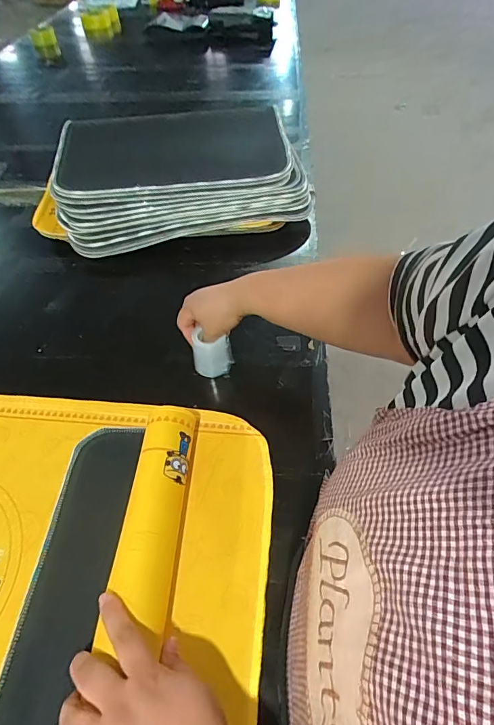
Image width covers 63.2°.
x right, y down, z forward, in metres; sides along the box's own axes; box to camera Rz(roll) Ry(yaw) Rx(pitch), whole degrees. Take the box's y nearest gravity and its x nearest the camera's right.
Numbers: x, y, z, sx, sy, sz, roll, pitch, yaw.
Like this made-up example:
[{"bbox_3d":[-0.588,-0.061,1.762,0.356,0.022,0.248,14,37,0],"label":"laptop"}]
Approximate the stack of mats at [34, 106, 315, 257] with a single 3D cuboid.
[{"bbox_3d":[-0.166,-0.417,0.897,0.559,0.115,0.428,-10,51,-5],"label":"stack of mats"}]

